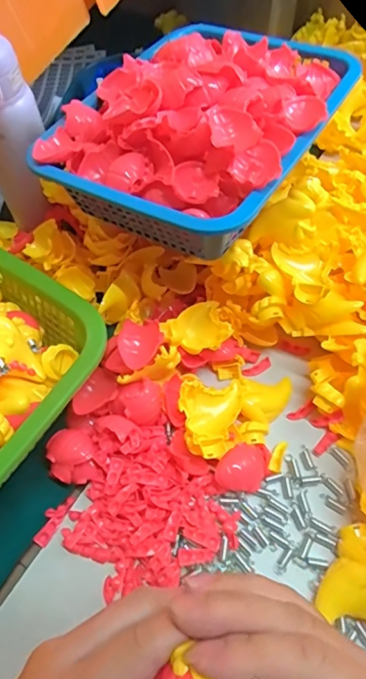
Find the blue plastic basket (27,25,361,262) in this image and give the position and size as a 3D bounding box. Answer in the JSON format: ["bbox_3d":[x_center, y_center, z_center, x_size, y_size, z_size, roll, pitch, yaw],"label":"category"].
[{"bbox_3d":[0.016,-0.204,0.426,0.211,0.086,0.252,25,64,18],"label":"blue plastic basket"}]

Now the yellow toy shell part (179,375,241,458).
[{"bbox_3d":[0.023,0.066,0.394,0.050,0.026,0.068,1,59,4],"label":"yellow toy shell part"}]

